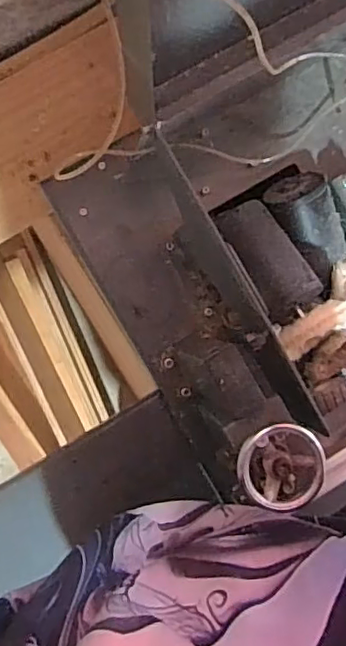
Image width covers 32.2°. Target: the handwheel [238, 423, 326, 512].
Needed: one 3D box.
[{"bbox_3d":[0.090,0.120,0.506,0.070,0.032,0.066,0,90,-8],"label":"handwheel"}]

